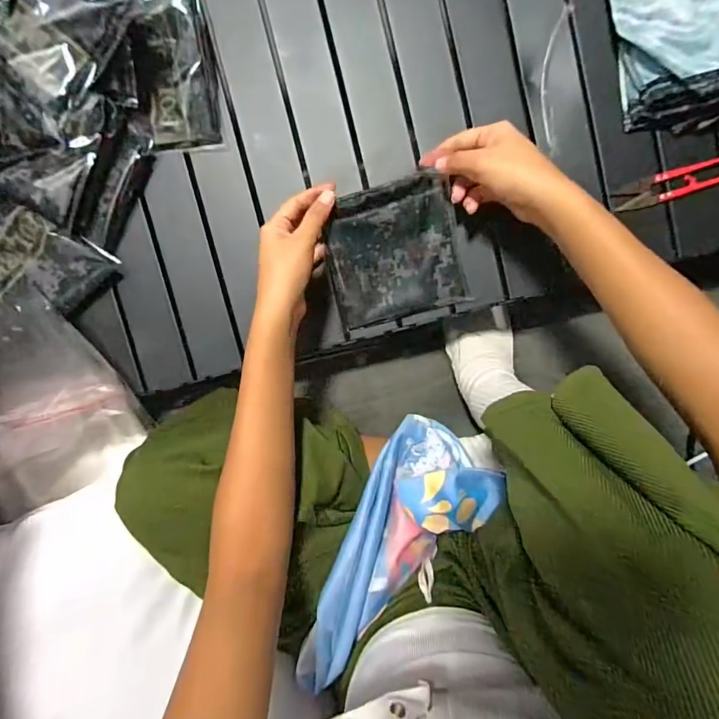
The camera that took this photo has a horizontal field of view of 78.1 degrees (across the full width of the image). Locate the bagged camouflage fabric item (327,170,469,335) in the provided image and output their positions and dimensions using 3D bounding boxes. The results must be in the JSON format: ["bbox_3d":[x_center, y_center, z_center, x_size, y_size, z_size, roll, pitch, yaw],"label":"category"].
[{"bbox_3d":[0.035,-0.106,0.445,0.130,0.013,0.129,-16,111,0],"label":"bagged camouflage fabric item"}]

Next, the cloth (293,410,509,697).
[{"bbox_3d":[0.033,0.200,0.465,0.127,0.058,0.288,39,71,-1],"label":"cloth"}]

